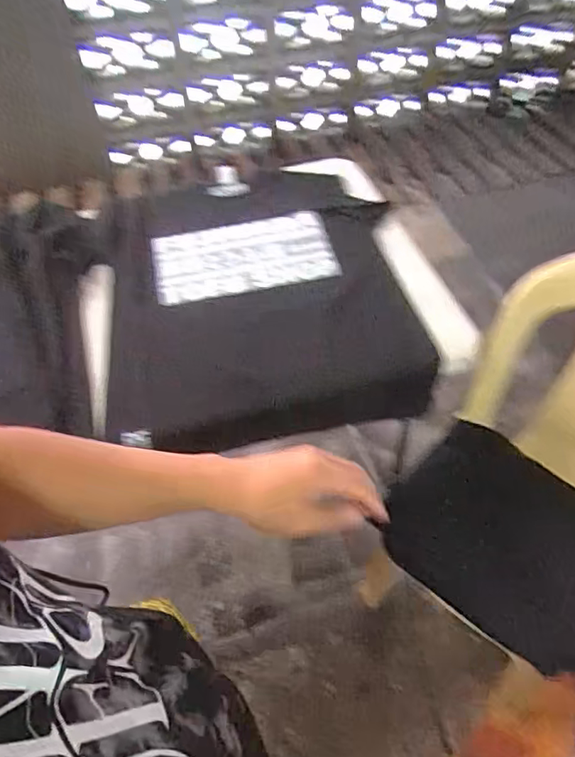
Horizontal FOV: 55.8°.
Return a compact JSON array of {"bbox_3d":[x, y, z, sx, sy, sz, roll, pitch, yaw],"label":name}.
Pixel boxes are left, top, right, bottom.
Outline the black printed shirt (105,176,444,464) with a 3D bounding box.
[{"bbox_3d":[-0.060,-0.161,0.983,0.528,0.055,0.583,-8,67,4],"label":"black printed shirt"}]

